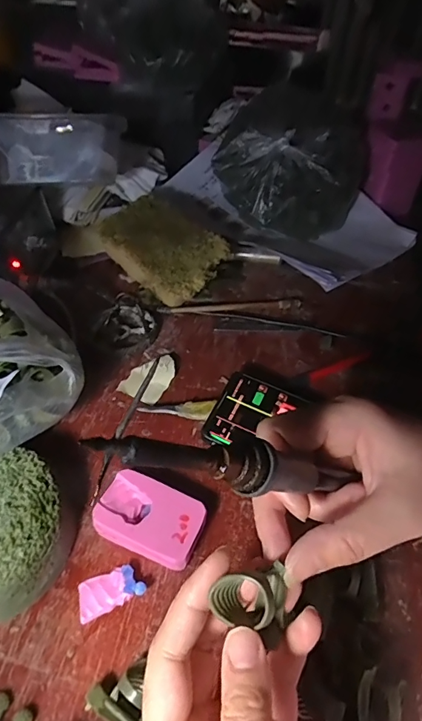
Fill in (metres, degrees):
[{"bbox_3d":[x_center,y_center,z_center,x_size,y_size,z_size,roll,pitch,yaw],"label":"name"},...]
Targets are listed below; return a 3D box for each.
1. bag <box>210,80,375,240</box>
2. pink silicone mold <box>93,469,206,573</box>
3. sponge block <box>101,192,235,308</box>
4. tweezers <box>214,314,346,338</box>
[{"bbox_3d":[0.099,-0.242,0.540,0.166,0.131,0.125,20,50,14],"label":"bag"},{"bbox_3d":[-0.043,0.112,0.306,0.070,0.022,0.048,19,49,13],"label":"pink silicone mold"},{"bbox_3d":[-0.056,-0.122,0.485,0.135,0.054,0.092,35,55,25],"label":"sponge block"},{"bbox_3d":[0.071,-0.036,0.455,0.126,0.008,0.022,6,48,2],"label":"tweezers"}]

